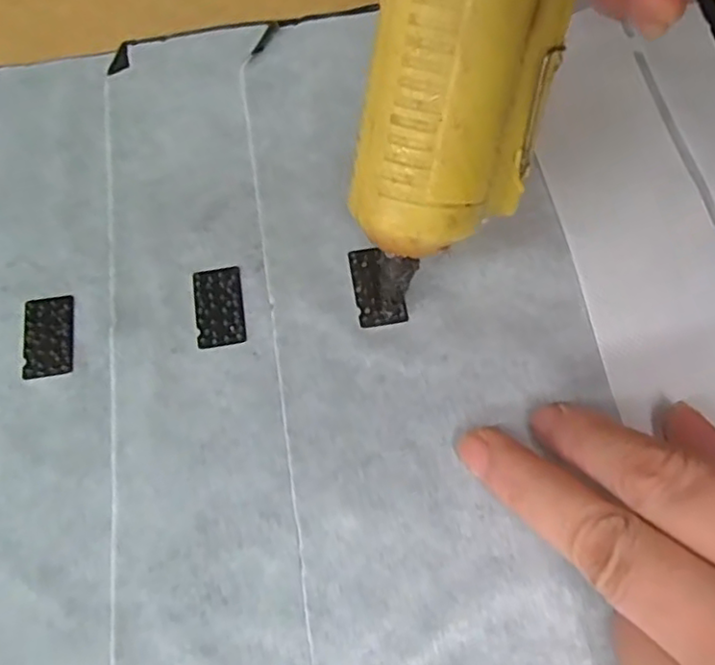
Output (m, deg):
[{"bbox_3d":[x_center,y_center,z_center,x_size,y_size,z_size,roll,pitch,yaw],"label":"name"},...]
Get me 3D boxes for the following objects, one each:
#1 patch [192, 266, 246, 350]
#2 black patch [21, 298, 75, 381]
[{"bbox_3d":[-0.047,-0.010,0.217,0.016,0.004,0.029,-9,66,-3],"label":"patch"},{"bbox_3d":[-0.103,0.000,0.215,0.016,0.004,0.029,-10,66,-3],"label":"black patch"}]

